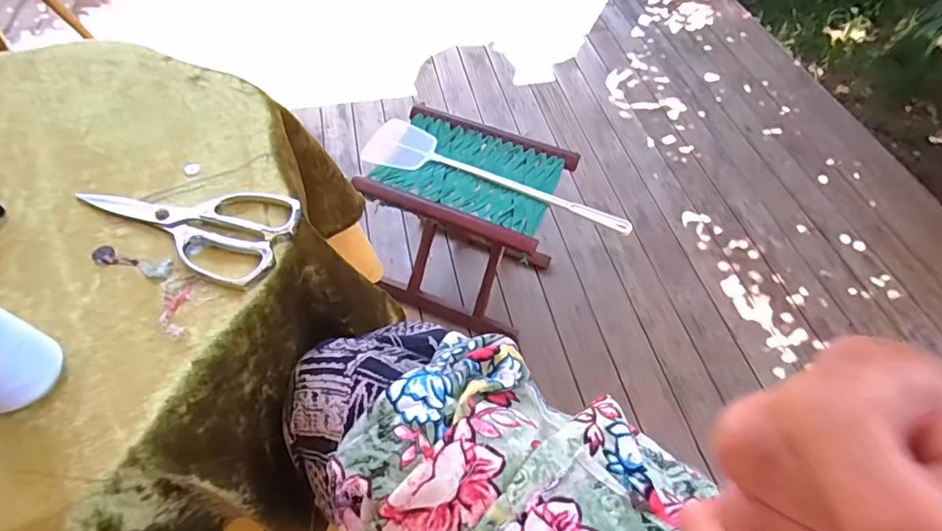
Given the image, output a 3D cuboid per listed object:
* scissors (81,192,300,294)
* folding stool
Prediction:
[{"bbox_3d":[-0.221,-0.038,0.395,0.169,0.014,0.083,18,55,10],"label":"scissors"},{"bbox_3d":[-0.014,-0.067,0.933,0.295,0.287,0.240,20,56,11],"label":"folding stool"}]

